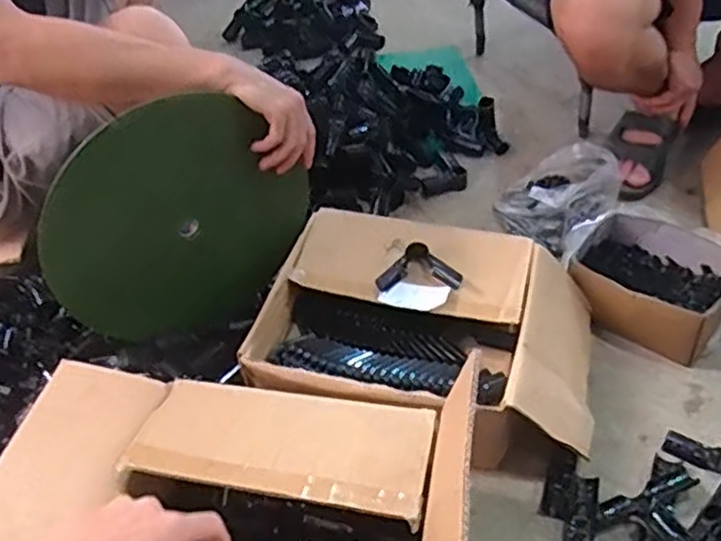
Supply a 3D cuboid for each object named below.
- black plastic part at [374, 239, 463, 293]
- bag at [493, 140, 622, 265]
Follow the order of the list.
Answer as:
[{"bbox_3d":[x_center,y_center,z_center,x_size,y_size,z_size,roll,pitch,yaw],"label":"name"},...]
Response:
[{"bbox_3d":[0.077,-0.007,0.944,0.110,0.033,0.059,-2,45,5],"label":"black plastic part"},{"bbox_3d":[0.318,-0.130,1.139,0.175,0.104,0.193,29,55,30],"label":"bag"}]

